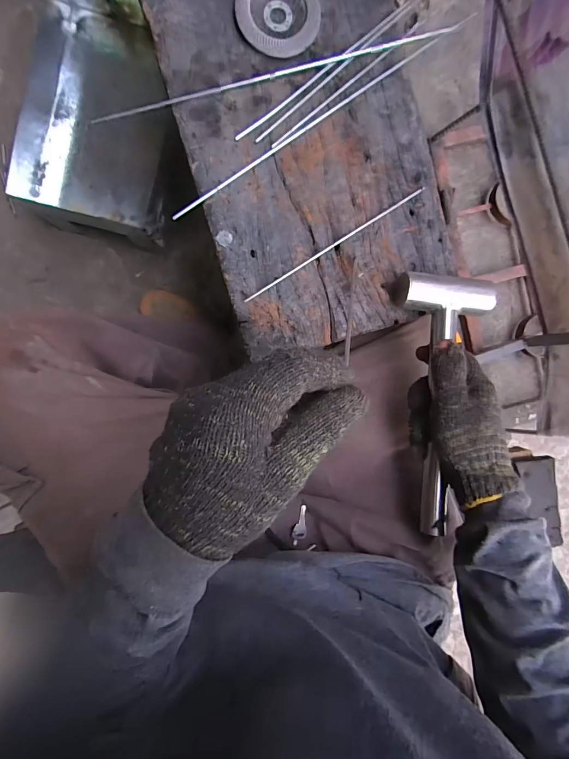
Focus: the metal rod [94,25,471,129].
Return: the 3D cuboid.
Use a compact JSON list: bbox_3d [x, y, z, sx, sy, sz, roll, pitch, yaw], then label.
[{"bbox_3d":[-0.007,-0.308,0.360,0.377,0.004,0.010,-16,79,-2],"label":"metal rod"}]

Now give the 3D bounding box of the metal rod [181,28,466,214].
[{"bbox_3d":[0.031,-0.262,0.364,0.344,0.009,0.007,-35,93,1],"label":"metal rod"}]

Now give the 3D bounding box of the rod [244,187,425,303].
[{"bbox_3d":[0.053,-0.142,0.376,0.219,0.005,0.004,-32,93,0],"label":"rod"}]

